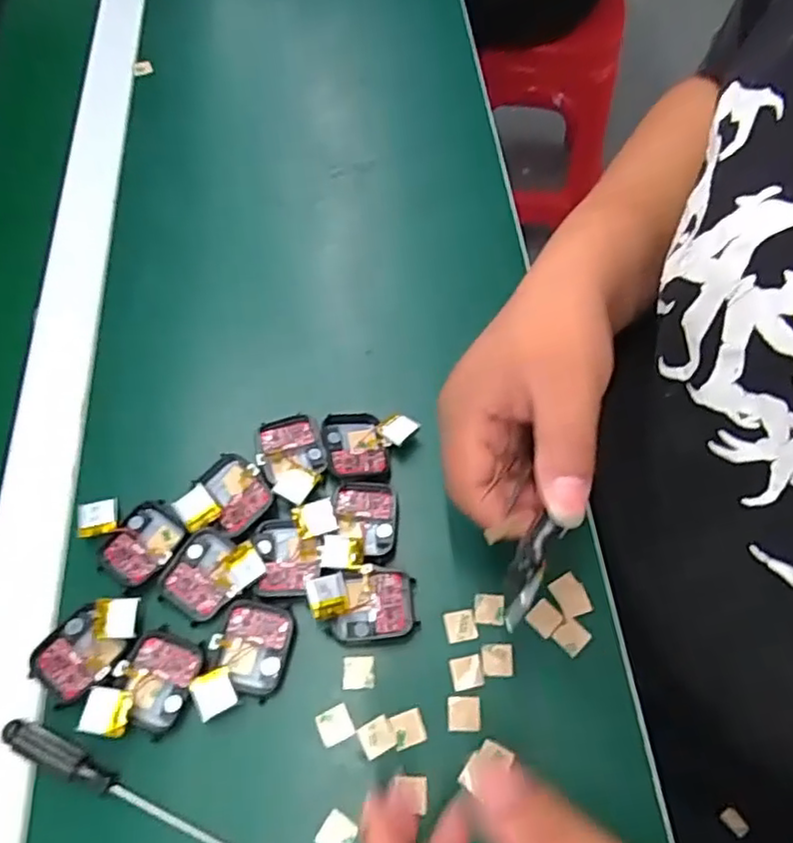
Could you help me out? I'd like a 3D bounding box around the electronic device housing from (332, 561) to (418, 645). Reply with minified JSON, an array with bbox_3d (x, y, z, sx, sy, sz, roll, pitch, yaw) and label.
[{"bbox_3d":[-0.012,0.097,0.342,0.044,0.013,0.037,-6,62,-2],"label":"electronic device housing"}]

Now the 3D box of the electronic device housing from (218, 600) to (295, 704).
[{"bbox_3d":[-0.072,0.116,0.328,0.034,0.006,0.045,5,62,4],"label":"electronic device housing"}]

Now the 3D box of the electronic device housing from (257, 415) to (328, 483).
[{"bbox_3d":[-0.062,0.014,0.380,0.037,0.010,0.040,-15,63,-7],"label":"electronic device housing"}]

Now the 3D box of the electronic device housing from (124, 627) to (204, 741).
[{"bbox_3d":[-0.119,0.130,0.320,0.033,0.006,0.047,12,63,7],"label":"electronic device housing"}]

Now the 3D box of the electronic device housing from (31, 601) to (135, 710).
[{"bbox_3d":[-0.161,0.119,0.325,0.037,0.007,0.042,37,69,18],"label":"electronic device housing"}]

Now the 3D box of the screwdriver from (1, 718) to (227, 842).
[{"bbox_3d":[-0.127,0.172,0.299,0.129,0.015,0.013,22,65,12],"label":"screwdriver"}]

